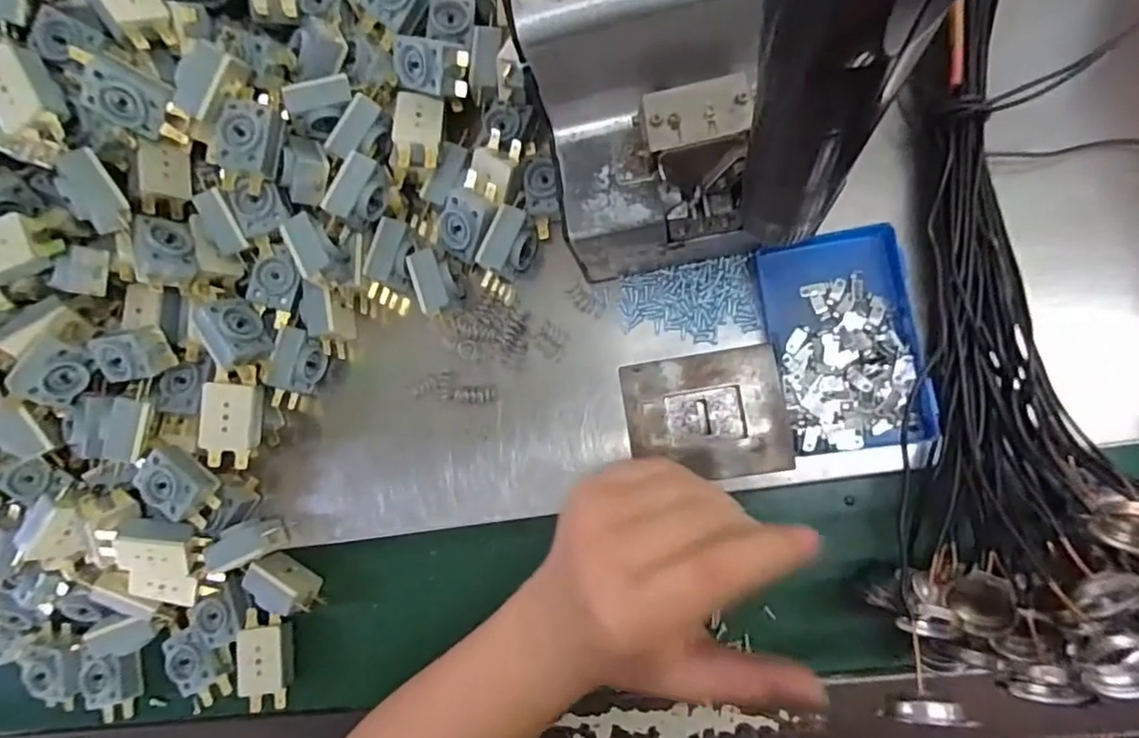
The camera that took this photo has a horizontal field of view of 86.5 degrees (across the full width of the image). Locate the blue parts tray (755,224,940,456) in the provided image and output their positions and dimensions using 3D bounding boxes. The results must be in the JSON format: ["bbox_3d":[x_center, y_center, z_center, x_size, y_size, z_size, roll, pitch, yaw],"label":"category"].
[{"bbox_3d":[0.144,-0.015,0.319,0.071,0.019,0.112,-10,83,10],"label":"blue parts tray"}]

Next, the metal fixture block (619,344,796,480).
[{"bbox_3d":[0.071,0.024,0.320,0.078,0.036,0.061,-9,83,10],"label":"metal fixture block"}]

